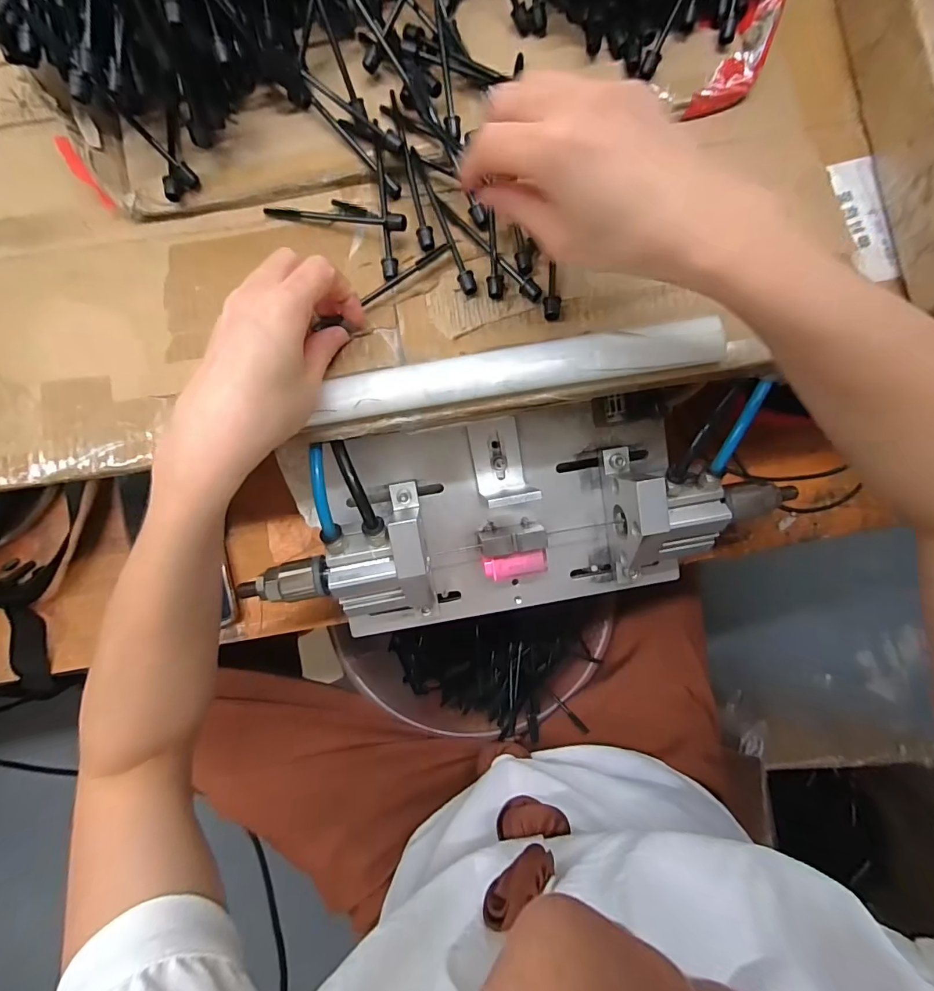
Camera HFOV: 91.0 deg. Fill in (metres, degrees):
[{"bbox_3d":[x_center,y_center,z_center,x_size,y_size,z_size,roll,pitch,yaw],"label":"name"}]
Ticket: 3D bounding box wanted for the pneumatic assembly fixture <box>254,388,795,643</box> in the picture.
[{"bbox_3d":[0.031,0.011,0.342,0.374,0.111,0.145,-11,77,-2],"label":"pneumatic assembly fixture"}]

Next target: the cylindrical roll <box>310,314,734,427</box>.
[{"bbox_3d":[0.033,-0.075,0.274,0.240,0.017,0.025,-10,77,-1],"label":"cylindrical roll"}]

